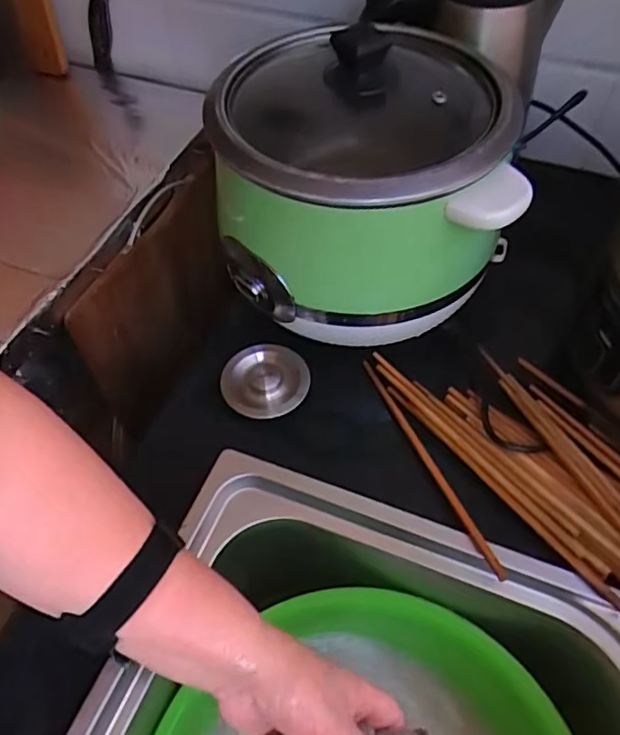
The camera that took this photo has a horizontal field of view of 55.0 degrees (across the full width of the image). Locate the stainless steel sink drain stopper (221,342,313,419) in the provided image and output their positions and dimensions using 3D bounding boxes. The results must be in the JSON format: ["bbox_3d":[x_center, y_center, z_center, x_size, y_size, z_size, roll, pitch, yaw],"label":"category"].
[{"bbox_3d":[-0.043,0.012,0.575,0.078,0.011,0.079,-1,54,1],"label":"stainless steel sink drain stopper"}]

